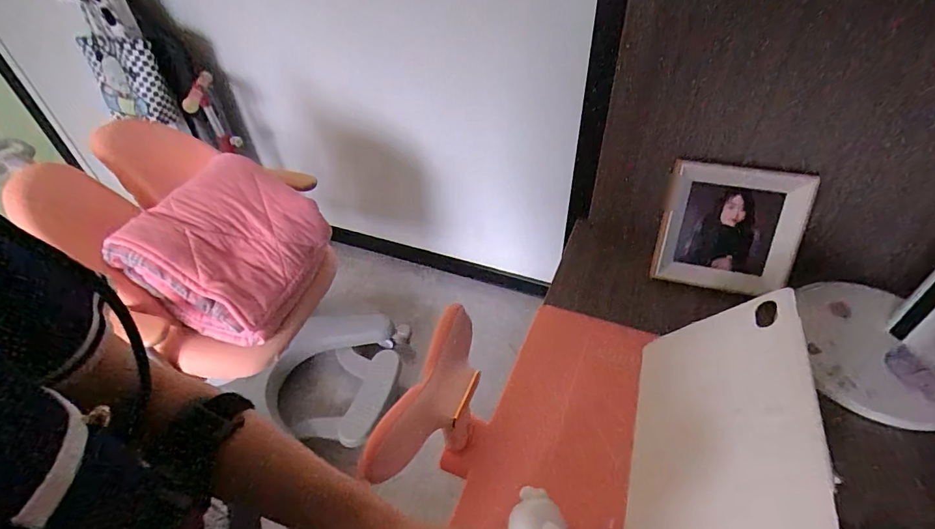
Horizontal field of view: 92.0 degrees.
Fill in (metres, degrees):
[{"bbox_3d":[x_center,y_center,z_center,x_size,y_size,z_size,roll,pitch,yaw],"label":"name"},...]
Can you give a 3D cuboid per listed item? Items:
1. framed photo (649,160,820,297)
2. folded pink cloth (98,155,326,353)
[{"bbox_3d":[0.390,-0.052,0.671,0.185,0.183,0.023,13,10,20],"label":"framed photo"},{"bbox_3d":[-0.488,-0.041,0.948,0.309,0.106,0.335,38,56,-16],"label":"folded pink cloth"}]

